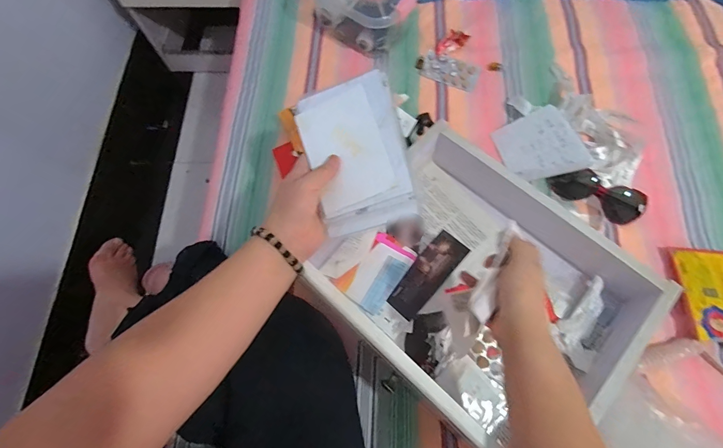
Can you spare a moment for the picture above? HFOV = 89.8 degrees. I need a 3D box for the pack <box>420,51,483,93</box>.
[{"bbox_3d":[0.170,-0.290,0.694,0.105,0.012,0.058,22,72,10],"label":"pack"}]

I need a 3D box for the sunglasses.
[{"bbox_3d":[0.375,-0.048,0.591,0.146,0.051,0.064,23,73,10],"label":"sunglasses"}]

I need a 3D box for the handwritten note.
[{"bbox_3d":[0.291,-0.129,0.599,0.115,0.008,0.123,-21,63,14],"label":"handwritten note"}]

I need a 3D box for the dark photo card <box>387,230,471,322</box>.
[{"bbox_3d":[0.098,0.073,0.535,0.051,0.004,0.141,40,73,14],"label":"dark photo card"}]

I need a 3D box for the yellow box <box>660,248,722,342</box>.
[{"bbox_3d":[0.506,0.099,0.514,0.120,0.016,0.133,6,70,5],"label":"yellow box"}]

